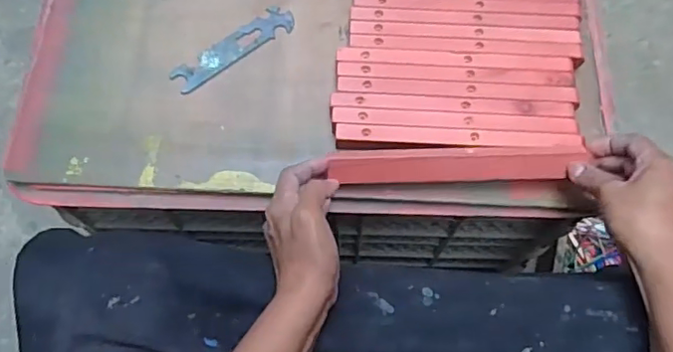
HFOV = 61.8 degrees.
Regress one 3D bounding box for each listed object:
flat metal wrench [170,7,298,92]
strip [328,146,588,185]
[{"bbox_3d":[-0.103,-0.130,0.568,0.134,0.007,0.032,-37,74,-12],"label":"flat metal wrench"},{"bbox_3d":[0.107,-0.011,0.498,0.218,0.018,0.030,-2,70,-3],"label":"strip"}]

